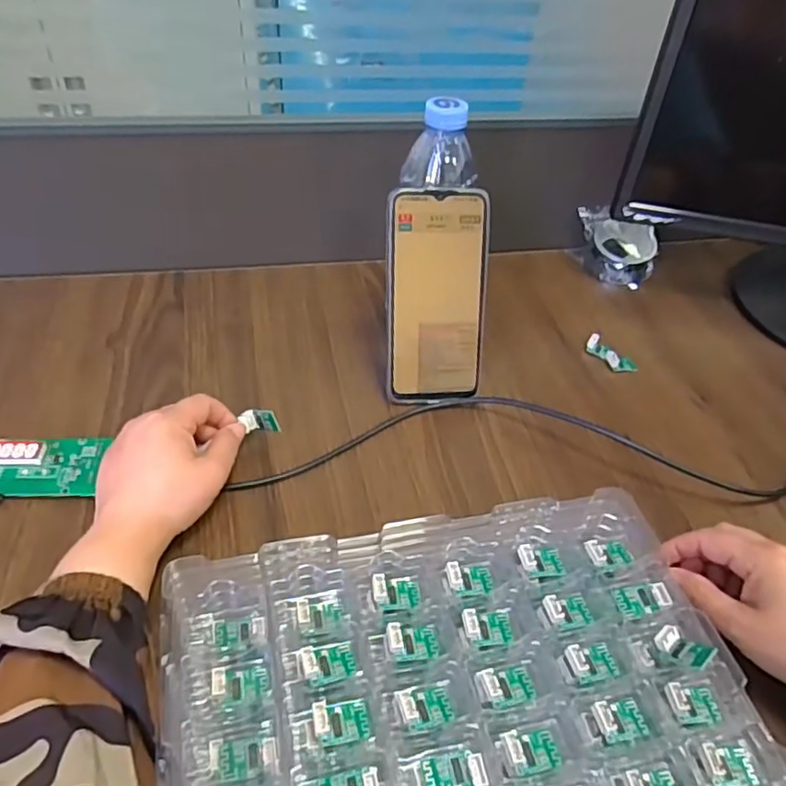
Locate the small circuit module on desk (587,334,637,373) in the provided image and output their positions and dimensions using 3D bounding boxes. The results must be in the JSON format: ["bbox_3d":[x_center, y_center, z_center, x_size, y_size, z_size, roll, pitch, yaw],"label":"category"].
[{"bbox_3d":[0.198,-0.035,0.571,0.019,0.014,0.050,-28,53,-31],"label":"small circuit module on desk"}]

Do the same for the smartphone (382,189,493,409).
[{"bbox_3d":[0.034,-0.073,0.489,0.079,0.165,0.010,-2,16,-9],"label":"smartphone"}]

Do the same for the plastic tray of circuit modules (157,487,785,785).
[{"bbox_3d":[0.036,0.155,0.300,0.278,0.024,0.209,-7,45,-14],"label":"plastic tray of circuit modules"}]

